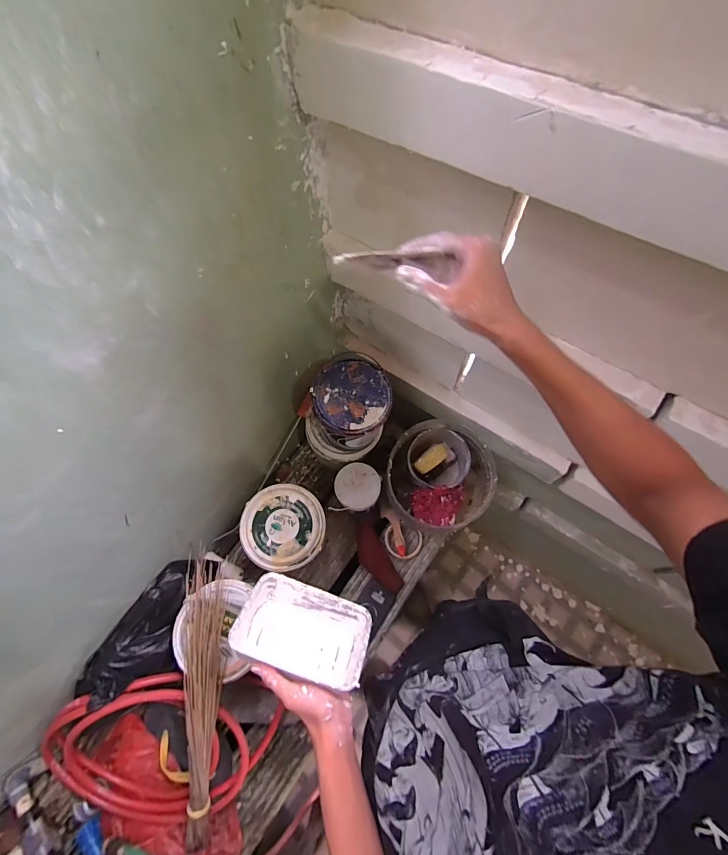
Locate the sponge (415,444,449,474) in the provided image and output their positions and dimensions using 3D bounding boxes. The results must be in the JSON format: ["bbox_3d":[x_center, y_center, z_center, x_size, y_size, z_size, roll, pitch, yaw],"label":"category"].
[{"bbox_3d":[0.156,0.070,0.860,0.079,0.028,0.040,-33,68,-11],"label":"sponge"}]

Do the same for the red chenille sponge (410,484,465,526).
[{"bbox_3d":[0.173,0.181,0.868,0.122,0.056,0.085,-1,66,3],"label":"red chenille sponge"}]

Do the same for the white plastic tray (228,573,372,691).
[{"bbox_3d":[-0.084,0.280,0.516,0.172,0.046,0.111,19,34,0],"label":"white plastic tray"}]

